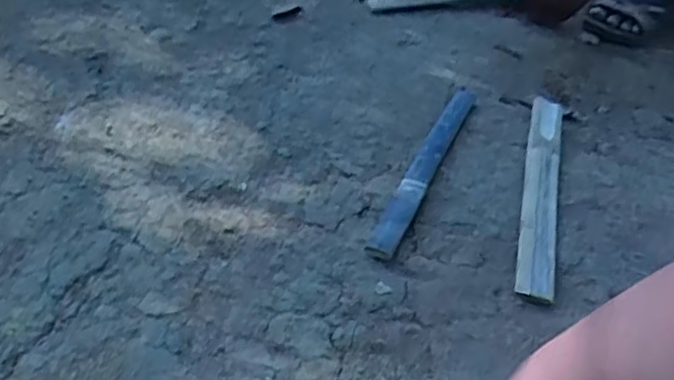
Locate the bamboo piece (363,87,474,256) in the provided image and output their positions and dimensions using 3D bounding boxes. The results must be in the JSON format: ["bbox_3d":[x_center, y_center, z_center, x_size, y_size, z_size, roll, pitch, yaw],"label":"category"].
[{"bbox_3d":[0.113,-0.041,0.825,0.032,0.015,0.363,19,44,15],"label":"bamboo piece"}]

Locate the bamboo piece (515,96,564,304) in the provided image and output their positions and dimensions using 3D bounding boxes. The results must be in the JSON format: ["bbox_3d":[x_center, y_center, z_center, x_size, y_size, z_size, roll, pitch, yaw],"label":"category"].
[{"bbox_3d":[0.248,-0.008,0.822,0.044,0.018,0.376,14,43,9],"label":"bamboo piece"}]

